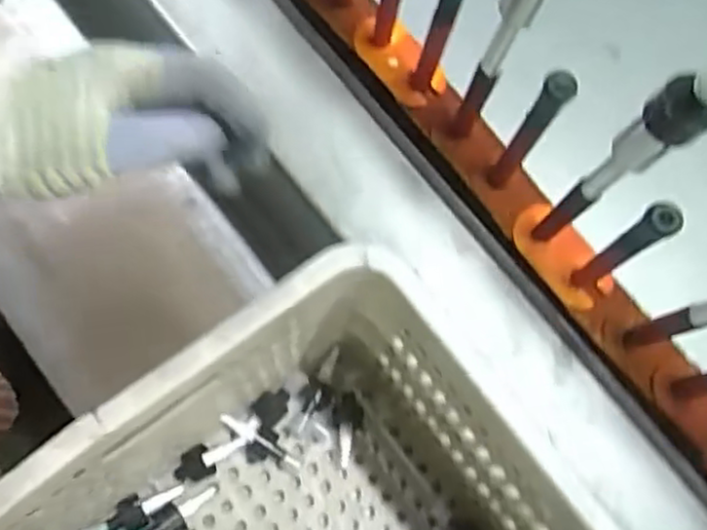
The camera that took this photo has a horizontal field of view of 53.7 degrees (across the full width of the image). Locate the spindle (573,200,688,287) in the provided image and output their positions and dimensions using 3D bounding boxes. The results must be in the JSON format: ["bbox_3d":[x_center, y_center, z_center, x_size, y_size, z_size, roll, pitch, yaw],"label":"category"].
[{"bbox_3d":[0.176,-0.007,0.459,0.022,0.140,0.021,-1,74,2],"label":"spindle"}]

